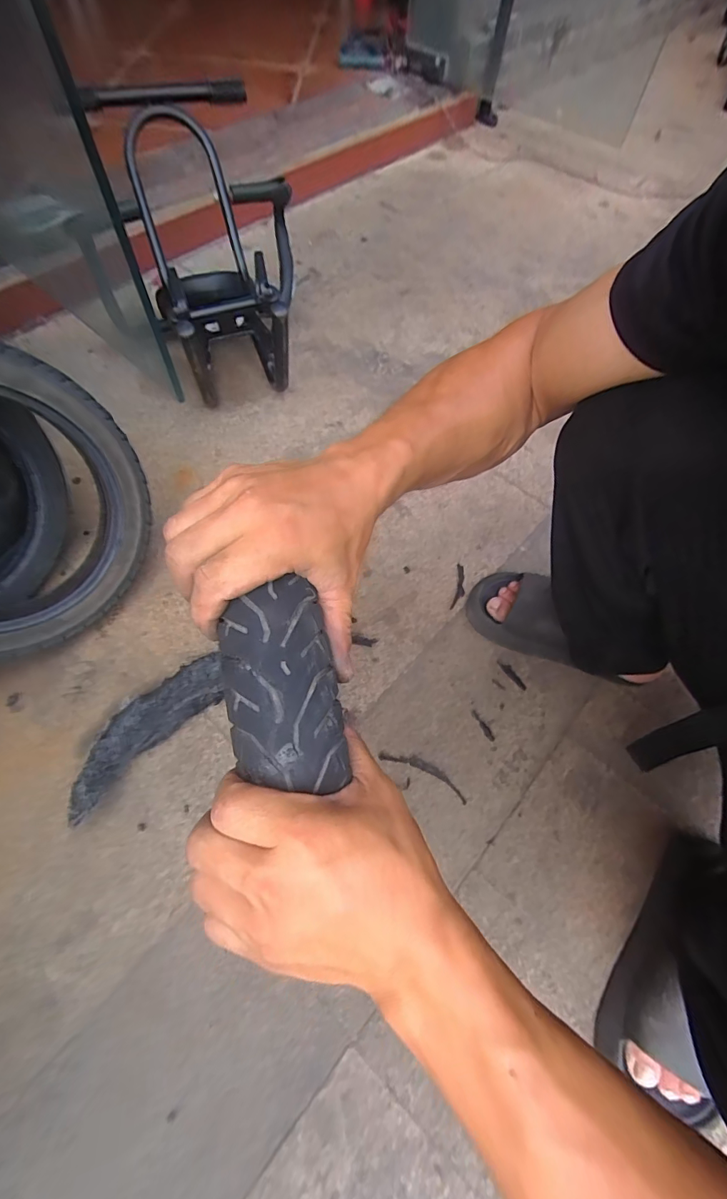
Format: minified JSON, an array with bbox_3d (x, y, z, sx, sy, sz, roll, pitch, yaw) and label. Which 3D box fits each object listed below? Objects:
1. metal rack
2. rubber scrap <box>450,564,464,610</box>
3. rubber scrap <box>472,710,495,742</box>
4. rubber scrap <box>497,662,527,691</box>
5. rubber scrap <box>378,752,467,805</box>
[{"bbox_3d":[-0.198,-0.494,0.699,0.232,0.306,0.295,-19,66,-11],"label":"metal rack"},{"bbox_3d":[0.142,-0.019,0.665,0.016,0.004,0.075,13,64,4],"label":"rubber scrap"},{"bbox_3d":[0.154,0.162,0.581,0.011,0.004,0.043,-25,67,-14],"label":"rubber scrap"},{"bbox_3d":[0.203,0.102,0.614,0.014,0.004,0.050,-34,70,-18],"label":"rubber scrap"},{"bbox_3d":[0.075,0.210,0.551,0.115,0.004,0.023,25,65,10],"label":"rubber scrap"}]

